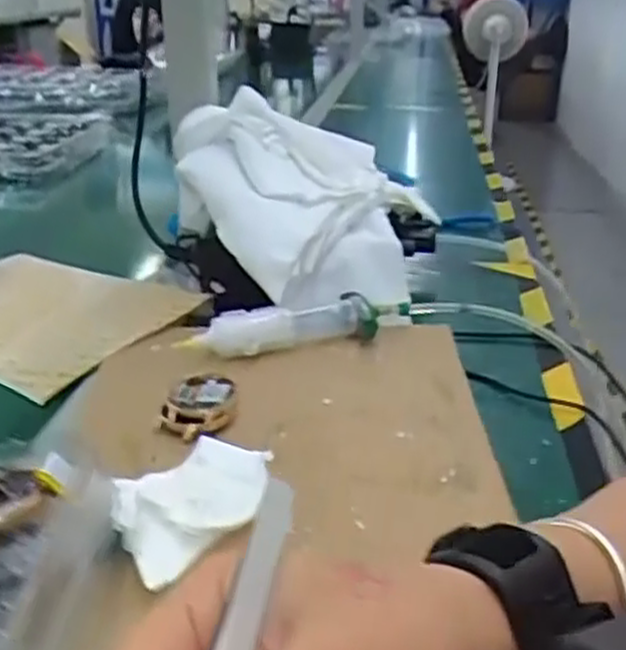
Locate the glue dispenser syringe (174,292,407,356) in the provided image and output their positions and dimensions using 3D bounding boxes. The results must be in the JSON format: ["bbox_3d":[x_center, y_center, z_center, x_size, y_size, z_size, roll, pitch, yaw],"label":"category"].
[{"bbox_3d":[-0.010,0.001,0.582,0.168,0.030,0.037,-6,25,-13],"label":"glue dispenser syringe"}]

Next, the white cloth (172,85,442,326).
[{"bbox_3d":[-0.014,-0.099,0.674,0.213,0.145,0.188,0,24,1],"label":"white cloth"}]

